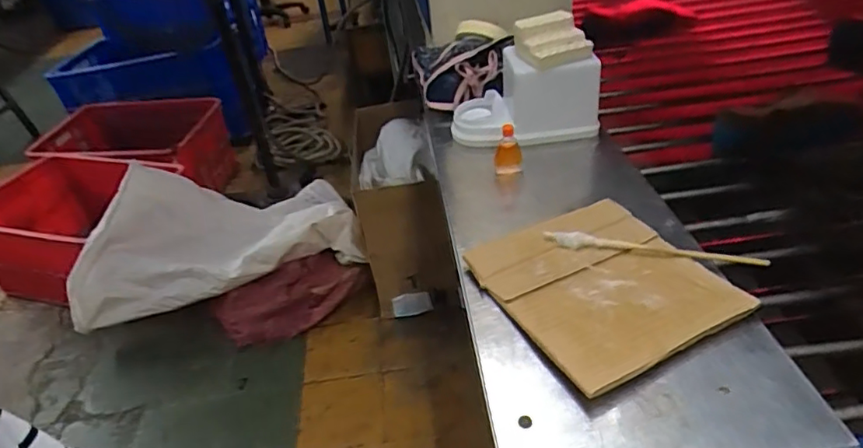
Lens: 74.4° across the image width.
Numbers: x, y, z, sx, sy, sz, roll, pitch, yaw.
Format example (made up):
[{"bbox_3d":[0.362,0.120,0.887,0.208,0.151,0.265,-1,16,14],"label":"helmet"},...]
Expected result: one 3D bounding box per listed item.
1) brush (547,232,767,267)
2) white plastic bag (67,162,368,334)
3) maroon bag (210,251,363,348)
[{"bbox_3d":[0.208,0.023,0.541,0.196,0.012,0.022,5,36,17],"label":"brush"},{"bbox_3d":[-0.653,-0.003,1.703,0.797,0.259,0.413,-17,35,-14],"label":"white plastic bag"},{"bbox_3d":[-0.398,0.221,1.643,0.425,0.149,0.138,-19,36,-17],"label":"maroon bag"}]

